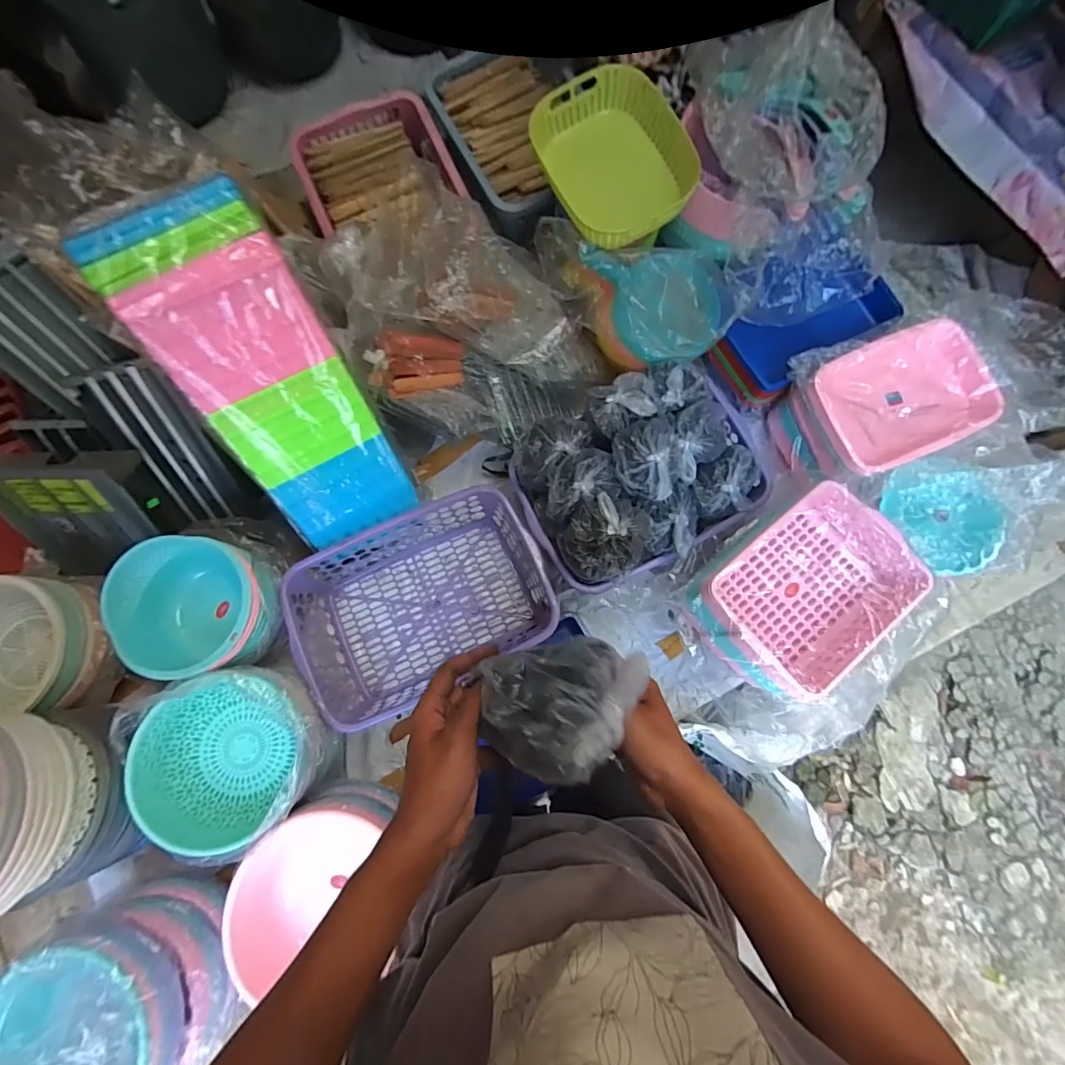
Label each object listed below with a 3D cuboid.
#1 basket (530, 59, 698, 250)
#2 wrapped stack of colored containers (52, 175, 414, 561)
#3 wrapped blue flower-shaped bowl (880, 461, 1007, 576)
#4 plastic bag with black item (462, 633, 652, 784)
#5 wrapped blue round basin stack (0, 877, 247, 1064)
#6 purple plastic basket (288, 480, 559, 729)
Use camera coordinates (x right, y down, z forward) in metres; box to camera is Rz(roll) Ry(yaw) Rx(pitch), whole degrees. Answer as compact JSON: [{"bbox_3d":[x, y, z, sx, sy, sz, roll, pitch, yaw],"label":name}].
[{"bbox_3d":[0.154,-0.702,0.888,0.255,0.095,0.324,-29,87,0],"label":"basket"},{"bbox_3d":[-0.389,-0.208,0.735,0.217,0.527,0.069,-26,41,-6],"label":"wrapped stack of colored containers"},{"bbox_3d":[0.790,-0.033,0.883,0.174,0.070,0.213,-15,79,-4],"label":"wrapped blue flower-shaped bowl"},{"bbox_3d":[0.017,0.127,0.373,0.118,0.070,0.106,23,79,4],"label":"plastic bag with black item"},{"bbox_3d":[-0.592,0.678,0.669,0.287,0.218,0.255,-39,81,-8],"label":"wrapped blue round basin stack"},{"bbox_3d":[-0.211,0.133,0.916,0.465,0.143,0.316,-27,80,-6],"label":"purple plastic basket"}]

